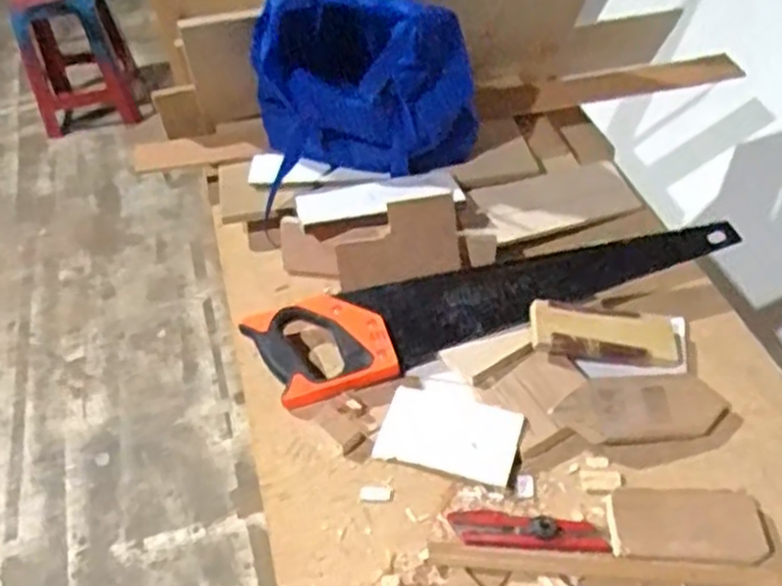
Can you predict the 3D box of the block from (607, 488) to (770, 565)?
[{"bbox_3d":[0.251,0.199,0.665,0.127,0.021,0.063,-2,45,3],"label":"block"}]

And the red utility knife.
[{"bbox_3d":[0.119,0.206,0.670,0.132,0.015,0.036,1,45,7],"label":"red utility knife"}]

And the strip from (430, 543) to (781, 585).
[{"bbox_3d":[0.226,0.228,0.640,0.376,0.018,0.026,2,46,7],"label":"strip"}]

